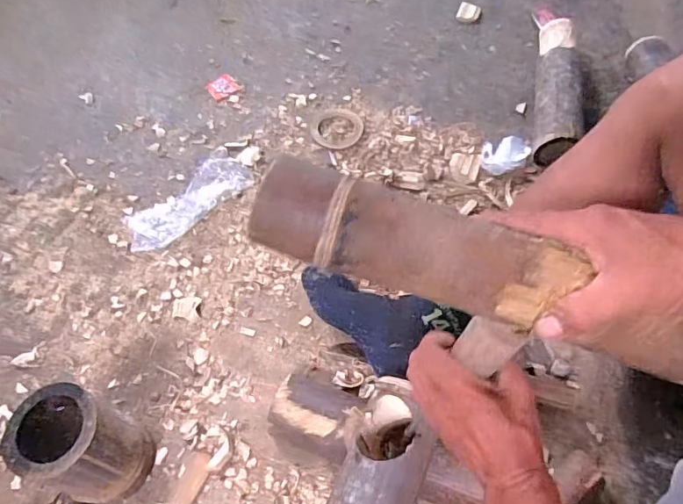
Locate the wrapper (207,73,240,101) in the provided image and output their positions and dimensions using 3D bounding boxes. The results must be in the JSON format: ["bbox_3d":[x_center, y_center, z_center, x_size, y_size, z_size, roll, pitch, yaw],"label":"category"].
[{"bbox_3d":[-0.238,-0.332,0.983,0.058,0.008,0.060,-36,62,-16],"label":"wrapper"}]

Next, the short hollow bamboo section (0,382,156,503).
[{"bbox_3d":[-0.284,0.218,0.555,0.110,0.139,0.088,24,62,17],"label":"short hollow bamboo section"}]

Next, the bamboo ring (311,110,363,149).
[{"bbox_3d":[-0.008,-0.227,0.900,0.095,0.007,0.099,-2,59,3],"label":"bamboo ring"}]

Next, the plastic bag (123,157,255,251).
[{"bbox_3d":[-0.258,-0.089,0.826,0.221,0.020,0.092,-36,62,-16],"label":"plastic bag"}]

